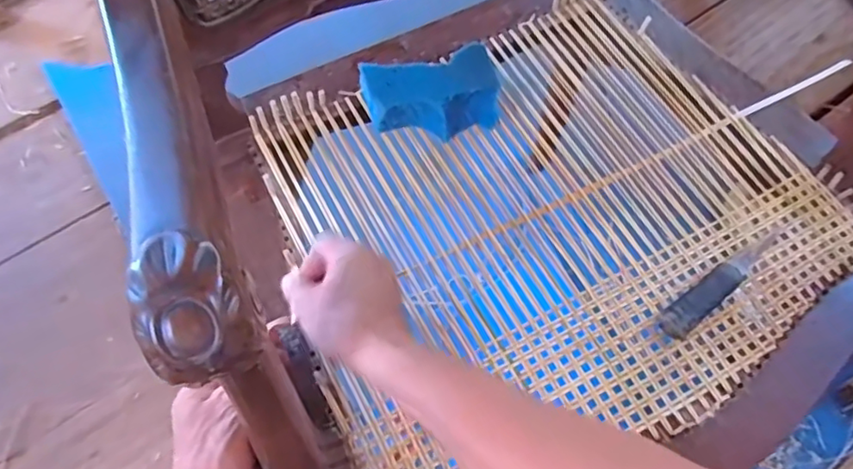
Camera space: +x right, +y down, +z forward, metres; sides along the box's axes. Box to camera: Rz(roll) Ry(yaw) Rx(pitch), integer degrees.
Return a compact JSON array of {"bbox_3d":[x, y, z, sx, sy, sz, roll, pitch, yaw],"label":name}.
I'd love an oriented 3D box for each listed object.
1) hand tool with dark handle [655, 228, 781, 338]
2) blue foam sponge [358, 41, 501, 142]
[{"bbox_3d":[0.268,0.042,0.524,0.156,0.016,0.028,-35,68,-15],"label":"hand tool with dark handle"},{"bbox_3d":[0.005,-0.138,0.583,0.137,0.058,0.069,-13,67,-6],"label":"blue foam sponge"}]

